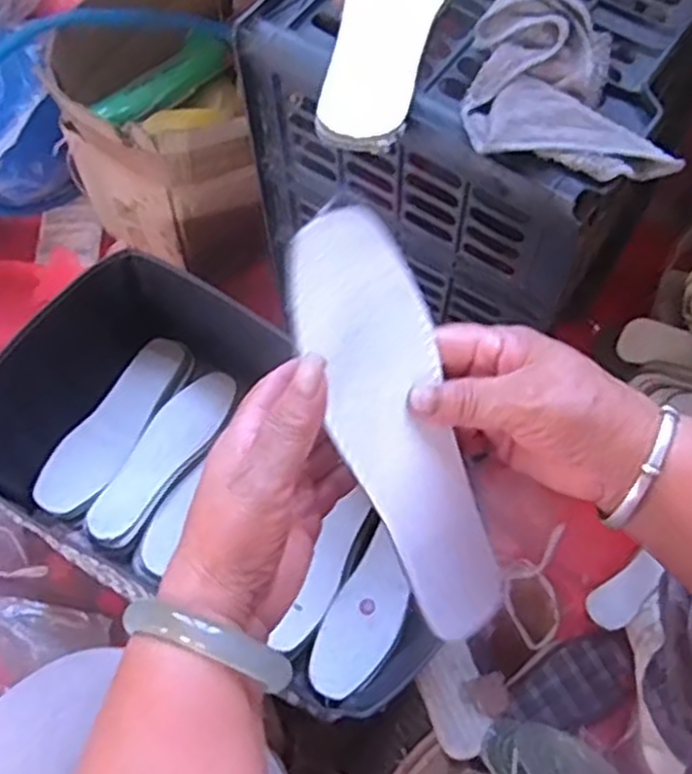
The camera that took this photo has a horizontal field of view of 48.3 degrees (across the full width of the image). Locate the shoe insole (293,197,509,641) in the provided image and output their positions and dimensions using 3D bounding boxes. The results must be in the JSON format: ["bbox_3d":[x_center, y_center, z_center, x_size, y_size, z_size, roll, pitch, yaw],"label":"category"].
[{"bbox_3d":[0.027,0.023,0.369,0.064,0.005,0.213,-23,102,-26],"label":"shoe insole"}]

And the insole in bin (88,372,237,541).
[{"bbox_3d":[-0.204,0.071,0.862,0.065,0.016,0.226,31,68,14],"label":"insole in bin"}]

